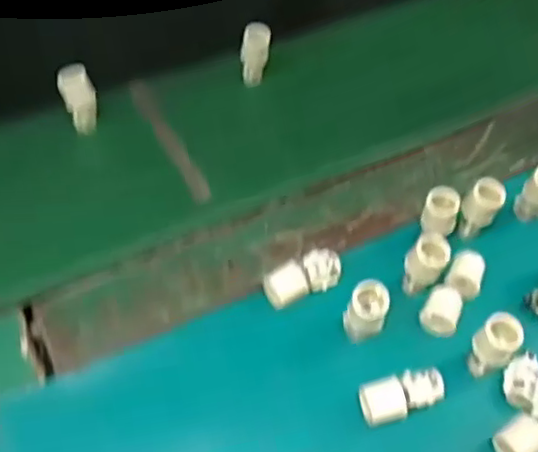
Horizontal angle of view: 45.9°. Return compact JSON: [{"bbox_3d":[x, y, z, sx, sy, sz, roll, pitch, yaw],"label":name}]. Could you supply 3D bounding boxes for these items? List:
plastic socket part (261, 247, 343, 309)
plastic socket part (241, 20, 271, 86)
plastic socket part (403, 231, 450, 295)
[{"bbox_3d":[0.020,0.029,0.365,0.047,0.015,0.019,-23,57,-19],"label":"plastic socket part"},{"bbox_3d":[-0.010,-0.130,0.480,0.021,0.045,0.017,0,52,-3],"label":"plastic socket part"},{"bbox_3d":[0.087,0.023,0.358,0.021,0.040,0.019,25,55,15],"label":"plastic socket part"}]

